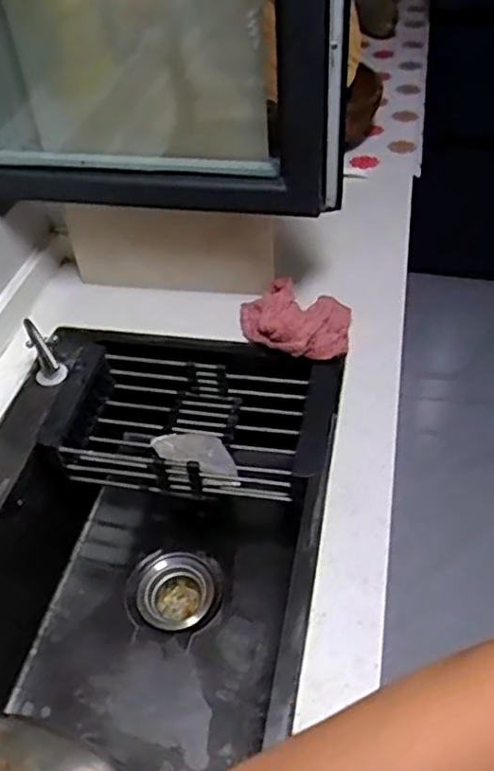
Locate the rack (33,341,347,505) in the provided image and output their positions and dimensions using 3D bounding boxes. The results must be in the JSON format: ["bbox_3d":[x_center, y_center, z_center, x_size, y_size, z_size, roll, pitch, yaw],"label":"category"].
[{"bbox_3d":[-0.071,0.048,0.915,0.383,0.086,0.204,6,48,11],"label":"rack"}]

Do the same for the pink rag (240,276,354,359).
[{"bbox_3d":[0.071,-0.095,0.943,0.171,0.055,0.114,24,54,25],"label":"pink rag"}]

